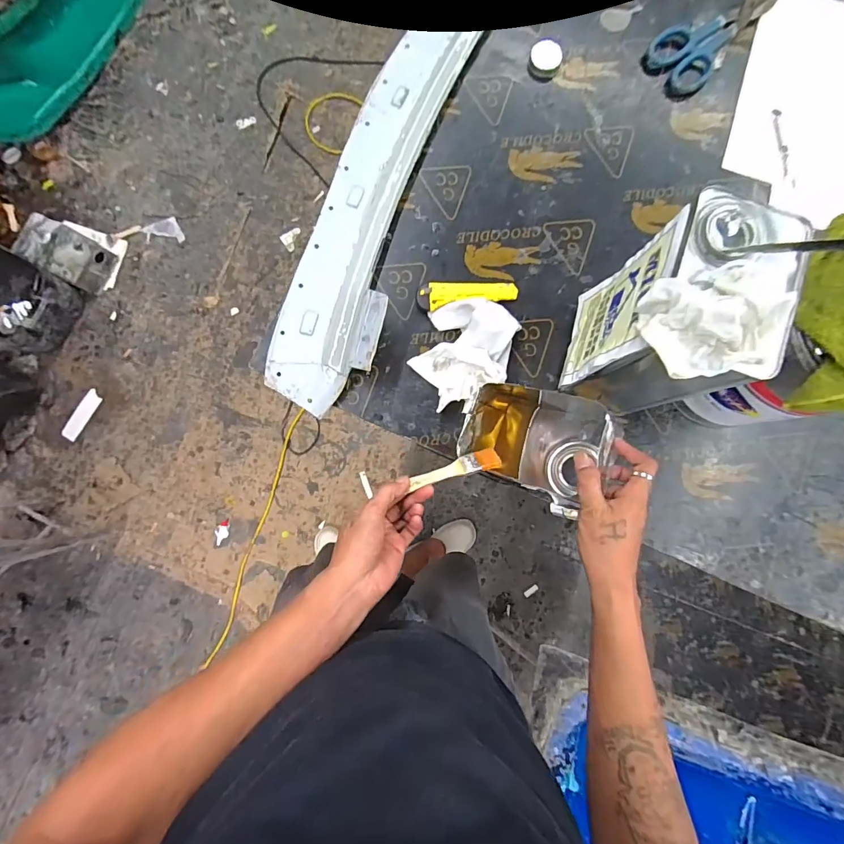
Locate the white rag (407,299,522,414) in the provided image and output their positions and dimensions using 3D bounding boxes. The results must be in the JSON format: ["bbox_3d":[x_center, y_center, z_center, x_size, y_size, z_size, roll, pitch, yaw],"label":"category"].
[{"bbox_3d":[0.057,-0.093,0.563,0.128,0.042,0.160,24,84,1],"label":"white rag"}]

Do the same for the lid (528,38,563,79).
[{"bbox_3d":[0.192,-0.563,0.631,0.048,0.013,0.059,11,84,-1],"label":"lid"}]

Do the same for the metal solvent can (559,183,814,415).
[{"bbox_3d":[0.259,-0.107,0.469,0.117,0.253,0.168,24,84,1],"label":"metal solvent can"}]

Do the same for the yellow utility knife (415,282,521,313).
[{"bbox_3d":[0.065,-0.185,0.583,0.142,0.024,0.037,-9,84,-3],"label":"yellow utility knife"}]

